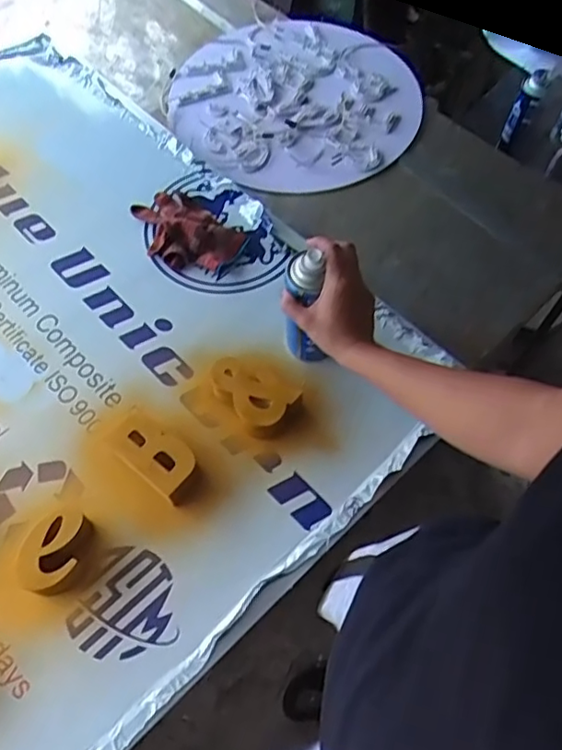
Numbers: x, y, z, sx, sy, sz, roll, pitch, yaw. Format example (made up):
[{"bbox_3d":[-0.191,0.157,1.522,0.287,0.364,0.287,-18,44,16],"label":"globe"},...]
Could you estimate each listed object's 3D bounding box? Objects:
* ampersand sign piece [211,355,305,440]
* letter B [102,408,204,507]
[{"bbox_3d":[-0.034,0.027,0.758,0.122,0.043,0.084,18,64,9],"label":"ampersand sign piece"},{"bbox_3d":[-0.152,0.096,0.720,0.120,0.035,0.067,37,68,17],"label":"letter B"}]

